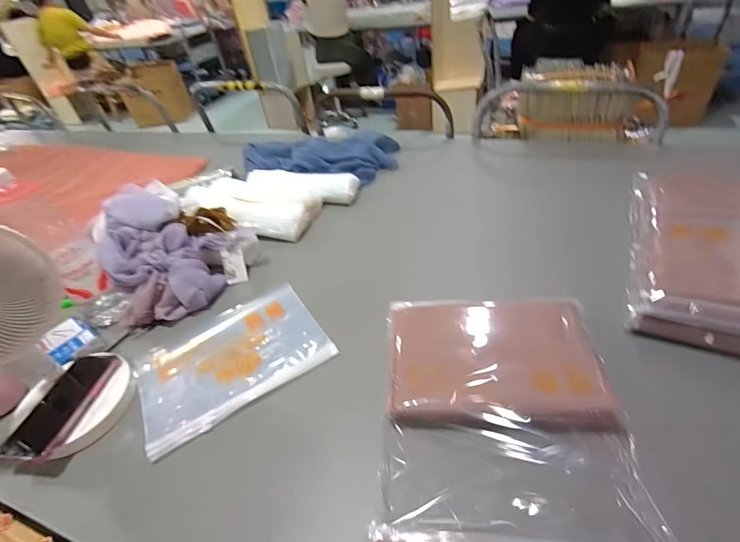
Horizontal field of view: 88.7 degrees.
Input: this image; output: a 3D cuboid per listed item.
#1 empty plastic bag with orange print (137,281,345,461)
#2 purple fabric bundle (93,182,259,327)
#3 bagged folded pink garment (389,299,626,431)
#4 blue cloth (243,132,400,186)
[{"bbox_3d":[-0.229,0.138,0.631,0.291,0.009,0.209,-28,46,-21],"label":"empty plastic bag with orange print"},{"bbox_3d":[-0.374,-0.047,0.752,0.265,0.166,0.222,-16,42,-8],"label":"purple fabric bundle"},{"bbox_3d":[0.171,0.118,0.544,0.285,0.048,0.208,-2,42,8],"label":"bagged folded pink garment"},{"bbox_3d":[-0.142,-0.338,1.103,0.432,0.075,0.257,0,42,10],"label":"blue cloth"}]

